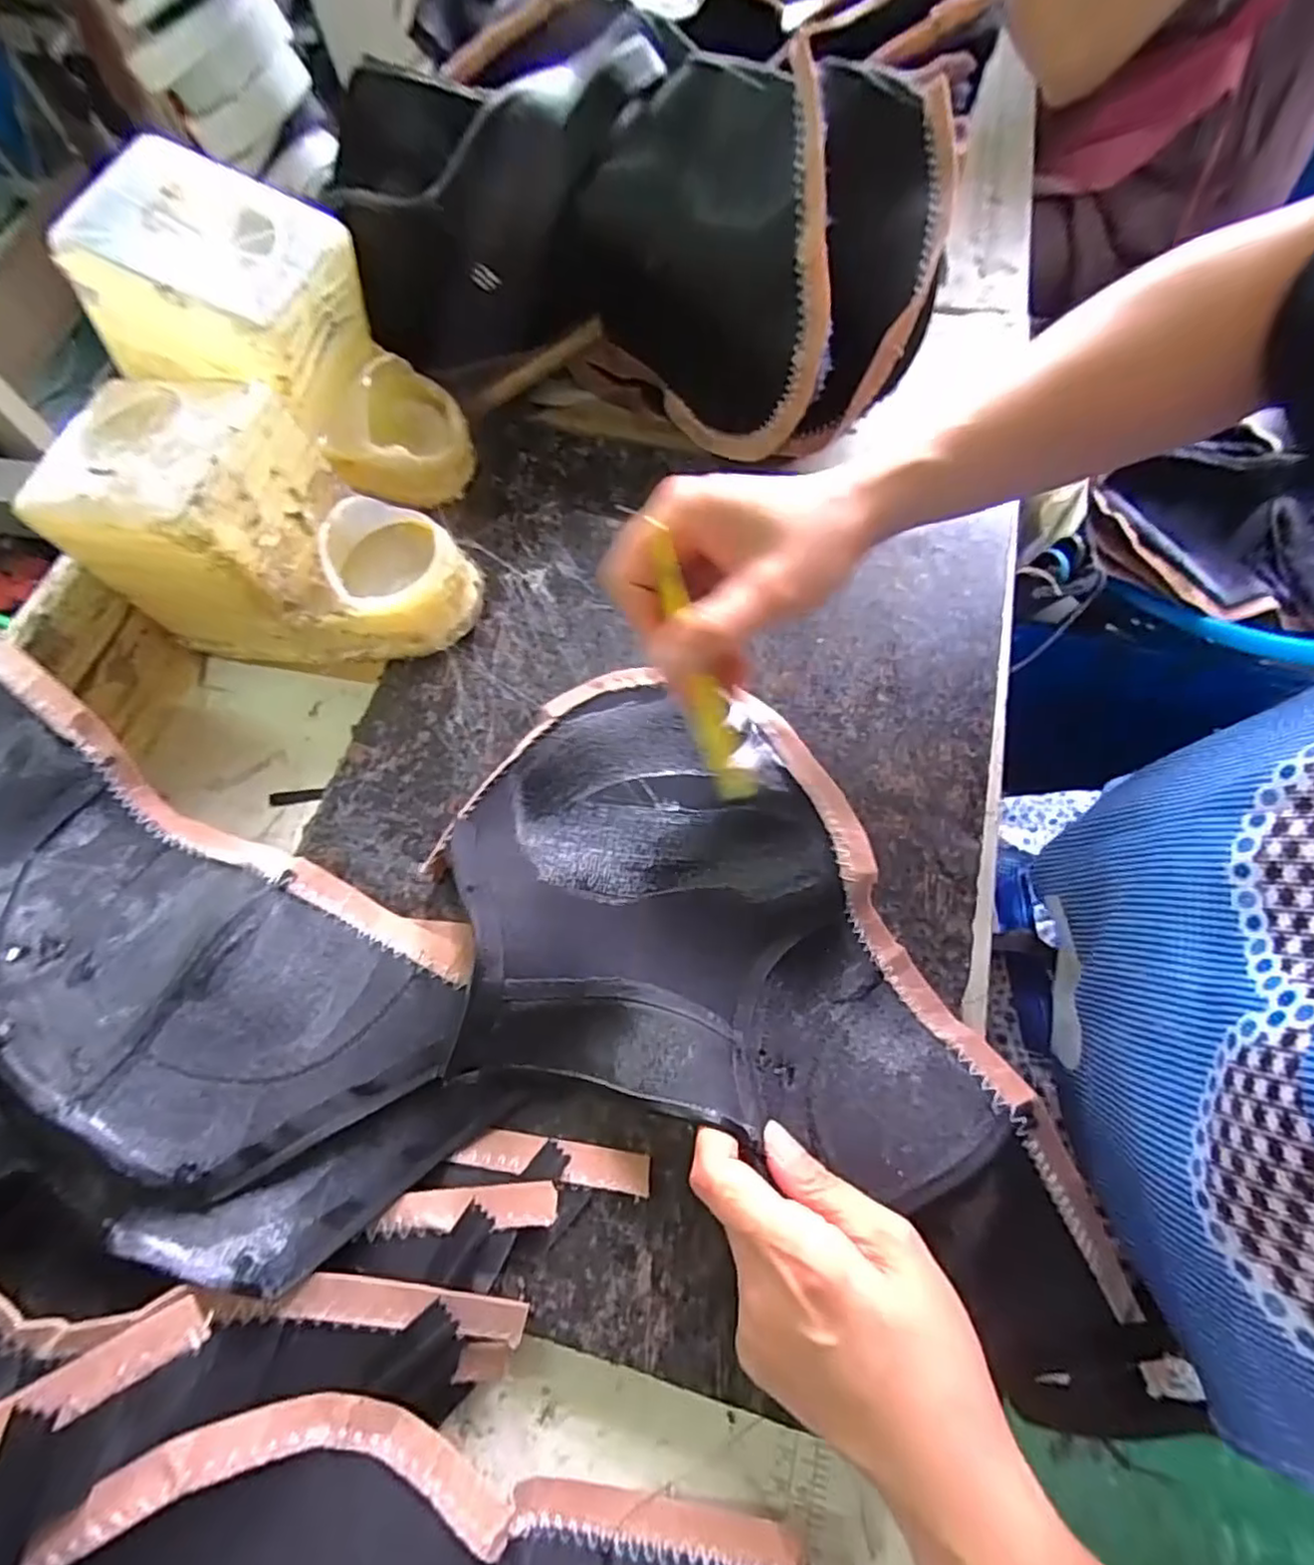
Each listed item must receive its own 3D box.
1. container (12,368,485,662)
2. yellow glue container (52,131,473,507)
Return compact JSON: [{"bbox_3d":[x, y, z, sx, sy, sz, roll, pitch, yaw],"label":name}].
[{"bbox_3d":[-0.217,-0.147,0.384,0.212,0.113,0.111,12,68,6],"label":"container"},{"bbox_3d":[-0.215,-0.260,0.407,0.169,0.153,0.101,11,68,6],"label":"yellow glue container"}]

